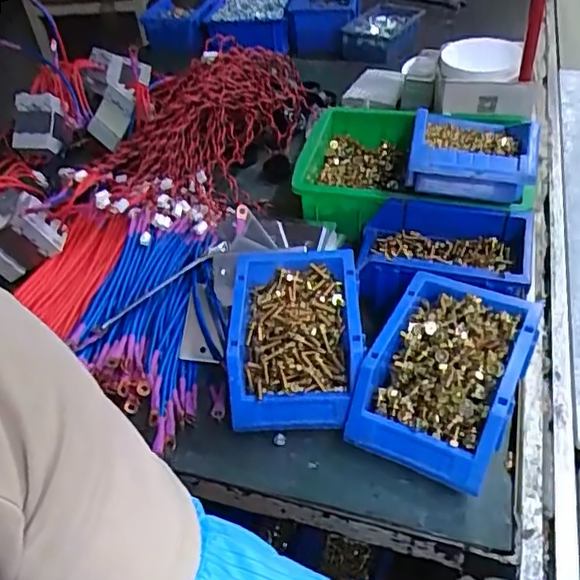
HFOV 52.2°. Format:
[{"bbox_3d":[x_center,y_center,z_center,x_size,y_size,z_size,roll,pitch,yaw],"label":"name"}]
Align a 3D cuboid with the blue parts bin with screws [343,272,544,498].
[{"bbox_3d":[0.123,0.065,0.469,0.108,0.059,0.151,19,49,24],"label":"blue parts bin with screws"}]

